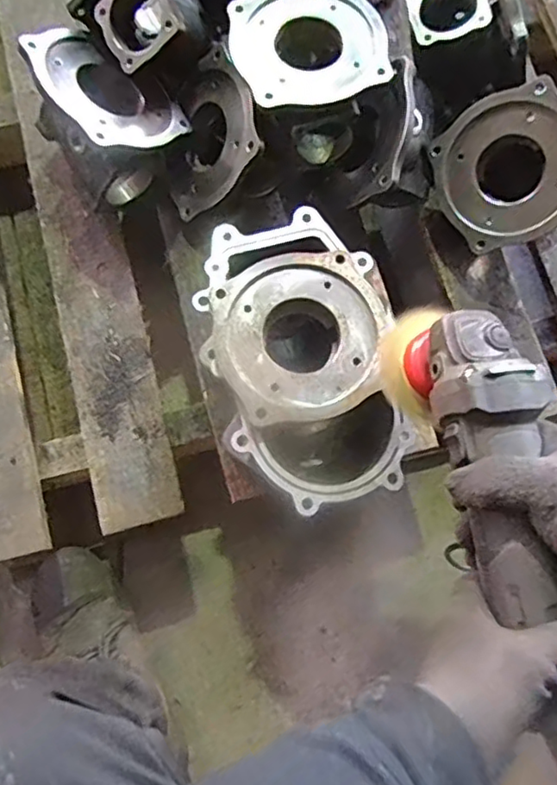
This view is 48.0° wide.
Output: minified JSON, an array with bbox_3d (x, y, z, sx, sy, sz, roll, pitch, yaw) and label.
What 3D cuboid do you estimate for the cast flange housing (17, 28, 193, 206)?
[{"bbox_3d":[-0.205,-0.309,0.703,0.151,0.104,0.160,-28,83,-41],"label":"cast flange housing"}]

